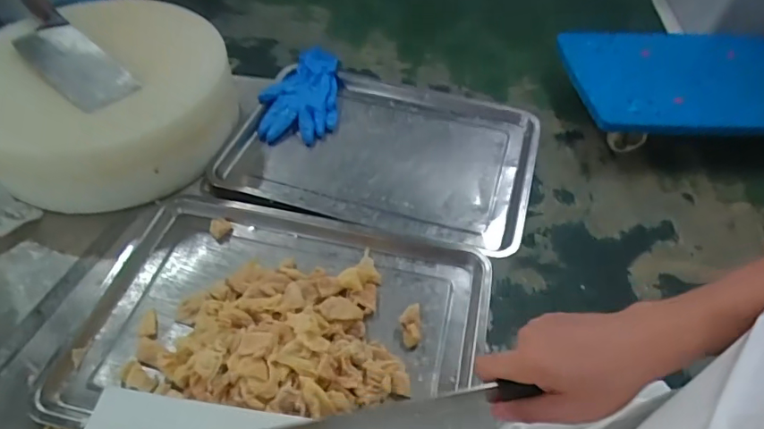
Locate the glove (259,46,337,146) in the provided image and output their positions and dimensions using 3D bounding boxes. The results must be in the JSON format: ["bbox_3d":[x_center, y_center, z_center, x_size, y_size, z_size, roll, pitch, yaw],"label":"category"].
[{"bbox_3d":[-0.153,-0.233,0.940,0.133,0.033,0.267,-2,48,-2],"label":"glove"}]

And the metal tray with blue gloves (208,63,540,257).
[{"bbox_3d":[0.006,-0.115,0.869,0.498,0.040,0.382,14,49,12],"label":"metal tray with blue gloves"}]

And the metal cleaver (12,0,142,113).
[{"bbox_3d":[-0.490,-0.252,0.770,0.276,0.028,0.093,39,60,20],"label":"metal cleaver"}]

